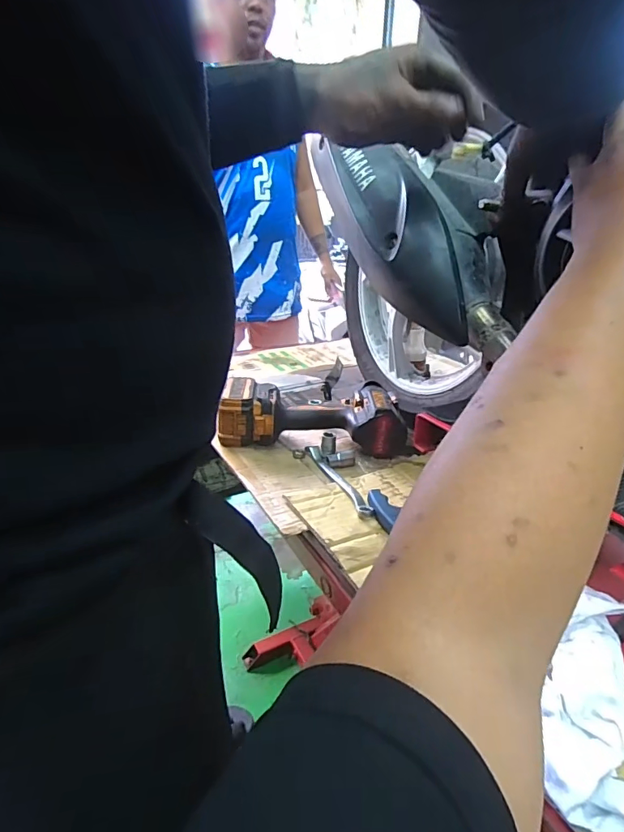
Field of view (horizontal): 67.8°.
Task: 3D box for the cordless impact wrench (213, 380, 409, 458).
[{"bbox_3d":[-0.001,-0.002,0.696,0.261,0.067,0.132,2,25,0],"label":"cordless impact wrench"}]

